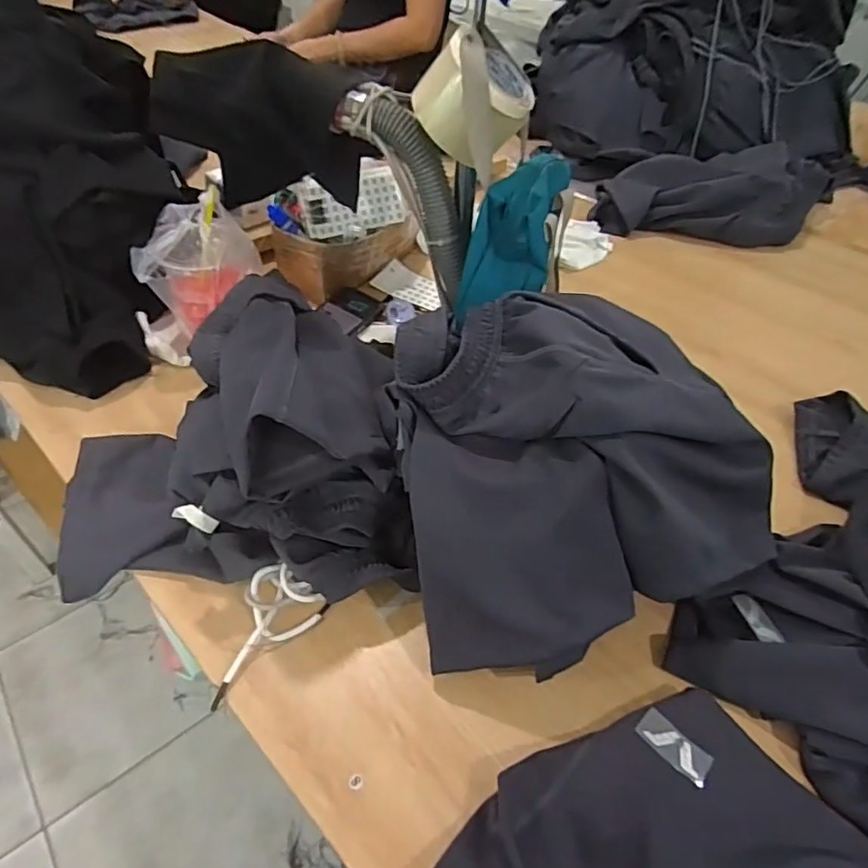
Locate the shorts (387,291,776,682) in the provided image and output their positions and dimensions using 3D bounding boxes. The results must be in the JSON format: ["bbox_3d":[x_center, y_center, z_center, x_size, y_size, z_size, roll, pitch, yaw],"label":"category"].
[{"bbox_3d":[0.124,0.023,0.498,0.288,0.181,0.266,-9,48,-11],"label":"shorts"}]

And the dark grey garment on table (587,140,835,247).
[{"bbox_3d":[0.508,-0.422,1.055,0.424,0.108,0.167,0,47,-2],"label":"dark grey garment on table"}]

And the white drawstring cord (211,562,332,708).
[{"bbox_3d":[-0.162,0.170,0.526,0.067,0.028,0.121,37,55,28],"label":"white drawstring cord"}]

